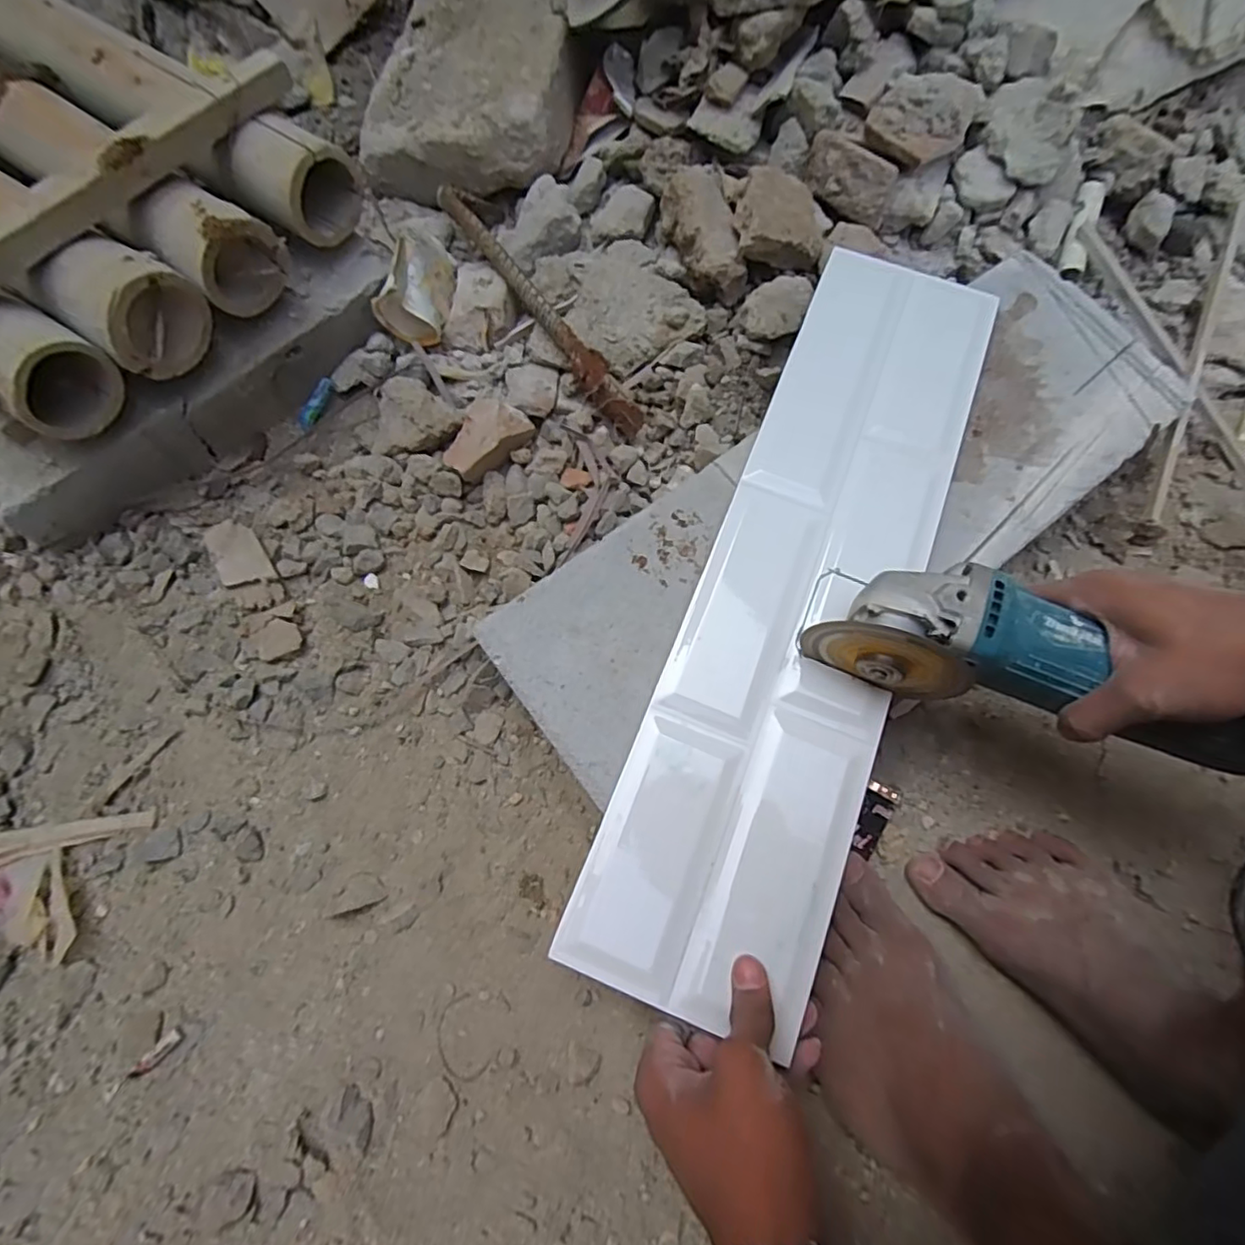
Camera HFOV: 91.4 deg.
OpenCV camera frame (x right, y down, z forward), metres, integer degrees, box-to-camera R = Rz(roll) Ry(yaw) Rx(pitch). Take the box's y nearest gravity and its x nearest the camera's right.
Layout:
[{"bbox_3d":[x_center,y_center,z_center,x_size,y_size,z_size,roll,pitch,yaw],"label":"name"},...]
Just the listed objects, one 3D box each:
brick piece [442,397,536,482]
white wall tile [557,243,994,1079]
[{"bbox_3d":[-0.120,-0.163,0.528,0.046,0.022,0.078,39,78,8],"label":"brick piece"},{"bbox_3d":[0.139,-0.034,0.436,0.148,0.014,0.591,23,73,4],"label":"white wall tile"}]

